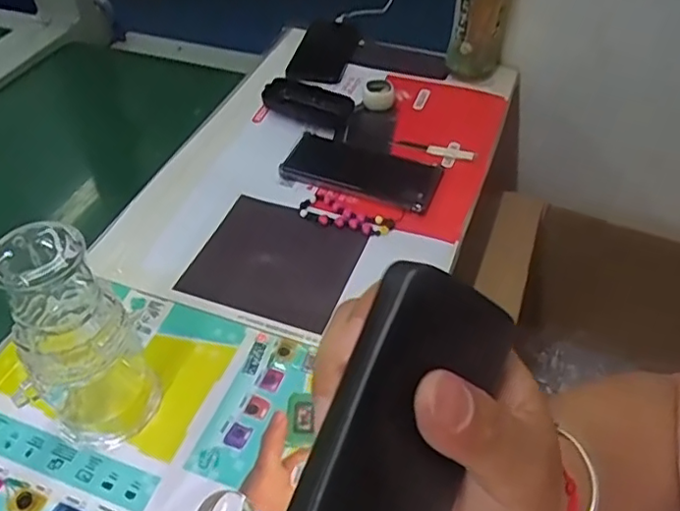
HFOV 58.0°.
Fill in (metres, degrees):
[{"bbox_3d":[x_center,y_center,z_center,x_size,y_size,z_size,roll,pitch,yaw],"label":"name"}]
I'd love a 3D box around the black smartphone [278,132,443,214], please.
[{"bbox_3d":[0.025,-0.095,0.668,0.162,0.015,0.081,16,47,15],"label":"black smartphone"}]

